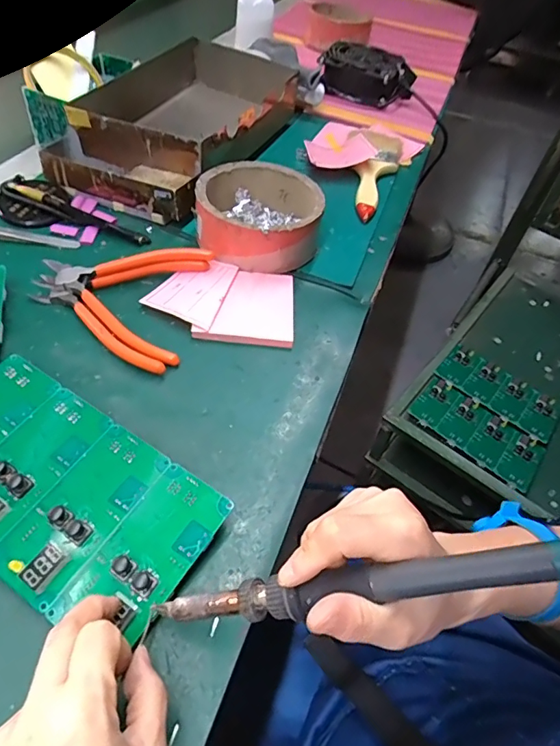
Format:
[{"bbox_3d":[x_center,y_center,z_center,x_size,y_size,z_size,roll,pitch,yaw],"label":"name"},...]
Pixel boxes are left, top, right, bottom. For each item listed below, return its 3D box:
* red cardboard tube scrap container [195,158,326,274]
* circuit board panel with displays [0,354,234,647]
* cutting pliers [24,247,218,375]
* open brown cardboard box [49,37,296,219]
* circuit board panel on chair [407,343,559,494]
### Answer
[{"bbox_3d":[-0.021,-0.156,0.471,0.119,0.050,0.122,3,50,-6],"label":"red cardboard tube scrap container"},{"bbox_3d":[-0.138,0.069,0.293,0.193,0.015,0.103,28,55,18],"label":"circuit board panel with displays"},{"bbox_3d":[-0.142,-0.066,0.404,0.134,0.018,0.130,9,50,0],"label":"cutting pliers"},{"bbox_3d":[-0.108,-0.305,0.571,0.182,0.066,0.337,22,51,10],"label":"open brown cardboard box"},{"bbox_3d":[0.336,0.059,0.763,0.199,0.016,0.199,35,54,20],"label":"circuit board panel on chair"}]

